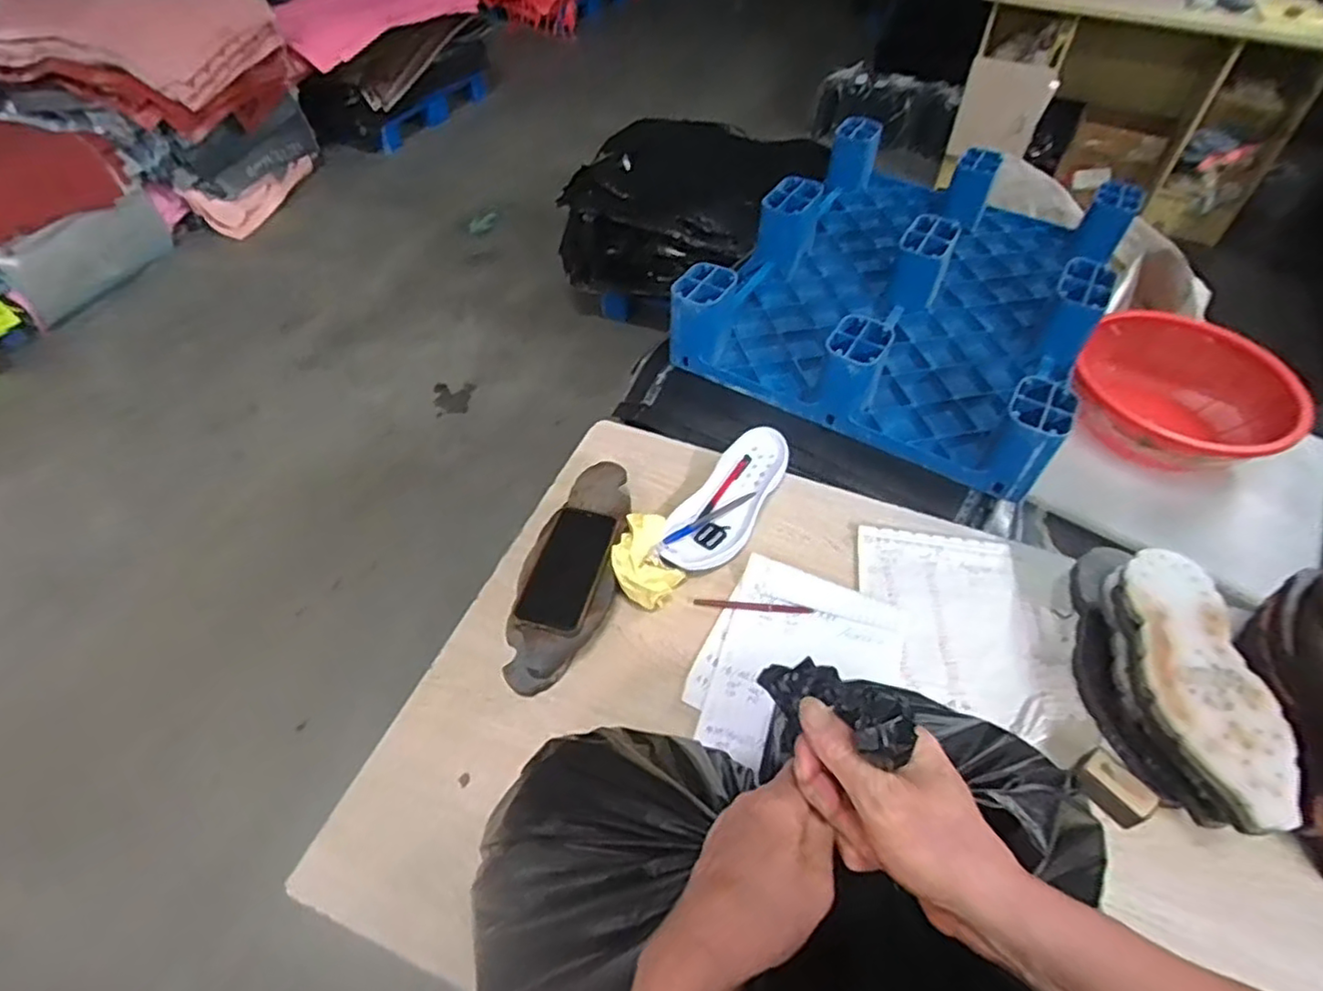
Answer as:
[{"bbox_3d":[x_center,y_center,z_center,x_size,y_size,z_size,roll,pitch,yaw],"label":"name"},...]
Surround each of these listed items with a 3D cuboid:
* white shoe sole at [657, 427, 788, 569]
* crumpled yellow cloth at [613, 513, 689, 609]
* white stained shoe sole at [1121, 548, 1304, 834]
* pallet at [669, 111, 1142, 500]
[{"bbox_3d":[0.084,0.006,0.893,0.100,0.044,0.250,23,54,20],"label":"white shoe sole"},{"bbox_3d":[-0.016,0.077,0.803,0.083,0.096,0.095,-5,50,-2],"label":"crumpled yellow cloth"},{"bbox_3d":[0.515,0.170,0.637,0.097,0.025,0.259,2,50,3],"label":"white stained shoe sole"},{"bbox_3d":[0.465,-0.408,1.221,0.602,0.138,0.794,25,55,21],"label":"pallet"}]

